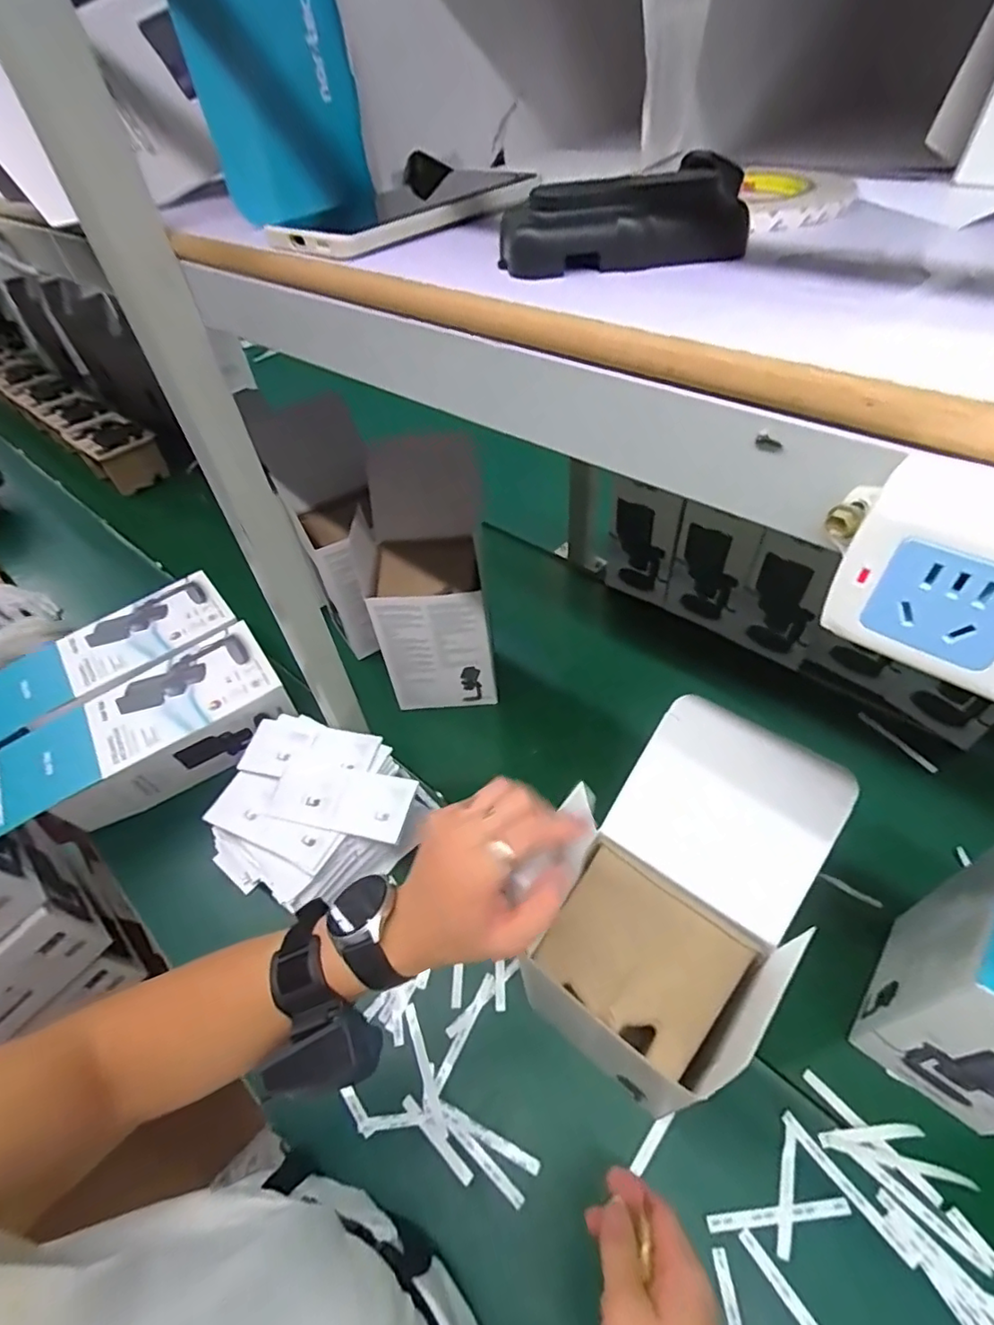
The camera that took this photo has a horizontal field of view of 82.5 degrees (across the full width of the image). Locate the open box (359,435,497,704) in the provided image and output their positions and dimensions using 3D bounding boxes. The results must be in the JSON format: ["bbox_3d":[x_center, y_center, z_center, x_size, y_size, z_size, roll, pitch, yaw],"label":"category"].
[{"bbox_3d":[-0.100,-0.098,0.815,0.155,0.292,0.196,-13,48,-5],"label":"open box"}]

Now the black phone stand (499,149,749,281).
[{"bbox_3d":[0.055,-0.189,0.244,0.103,0.031,0.025,-7,48,0],"label":"black phone stand"}]

